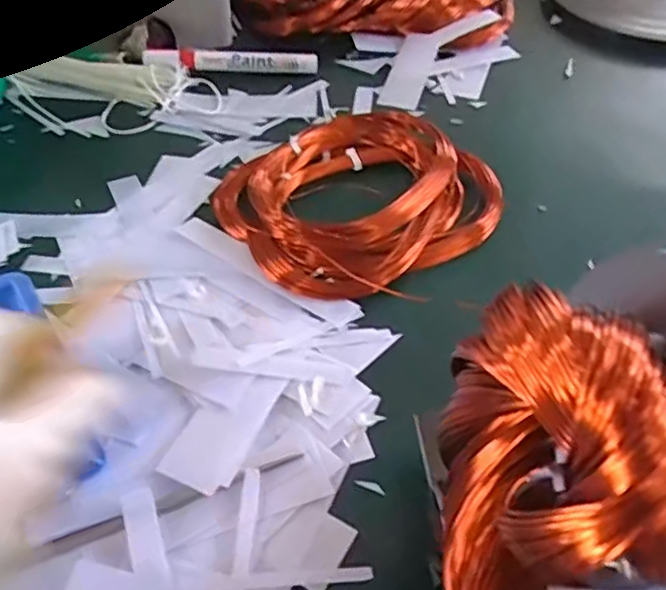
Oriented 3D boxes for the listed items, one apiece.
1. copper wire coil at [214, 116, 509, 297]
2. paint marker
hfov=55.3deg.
[{"bbox_3d":[0.018,-0.067,0.420,0.153,0.022,0.171,31,54,23],"label":"copper wire coil"},{"bbox_3d":[-0.084,-0.195,0.531,0.141,0.021,0.015,-5,49,-7],"label":"paint marker"}]

